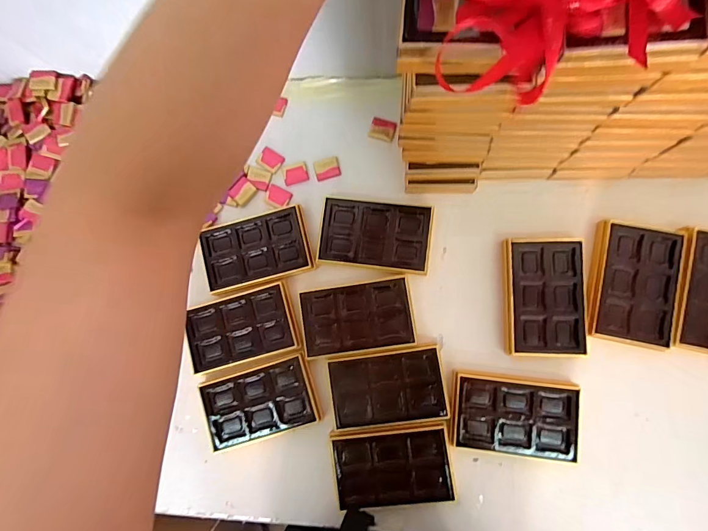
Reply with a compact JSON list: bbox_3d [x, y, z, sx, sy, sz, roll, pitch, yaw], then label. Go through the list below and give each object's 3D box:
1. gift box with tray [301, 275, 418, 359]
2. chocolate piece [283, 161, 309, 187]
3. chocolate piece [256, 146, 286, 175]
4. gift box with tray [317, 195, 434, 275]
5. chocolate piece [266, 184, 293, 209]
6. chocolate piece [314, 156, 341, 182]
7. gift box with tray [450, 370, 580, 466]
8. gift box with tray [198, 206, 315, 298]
[{"bbox_3d":[0.006,0.079,0.570,0.160,0.029,0.102,-9,84,5],"label":"gift box with tray"},{"bbox_3d":[-0.093,-0.146,0.612,0.040,0.004,0.032,-20,83,4],"label":"chocolate piece"},{"bbox_3d":[-0.136,-0.171,0.616,0.039,0.007,0.033,34,89,8],"label":"chocolate piece"},{"bbox_3d":[0.033,-0.045,0.574,0.163,0.034,0.099,7,86,6],"label":"gift box with tray"},{"bbox_3d":[-0.121,-0.109,0.607,0.040,0.004,0.032,25,88,7],"label":"chocolate piece"},{"bbox_3d":[-0.042,-0.154,0.605,0.040,0.004,0.034,-13,84,4],"label":"chocolate piece"},{"bbox_3d":[0.219,0.207,0.532,0.163,0.036,0.105,4,85,6],"label":"gift box with tray"},{"bbox_3d":[-0.150,-0.025,0.591,0.163,0.026,0.102,-15,83,4],"label":"gift box with tray"}]

